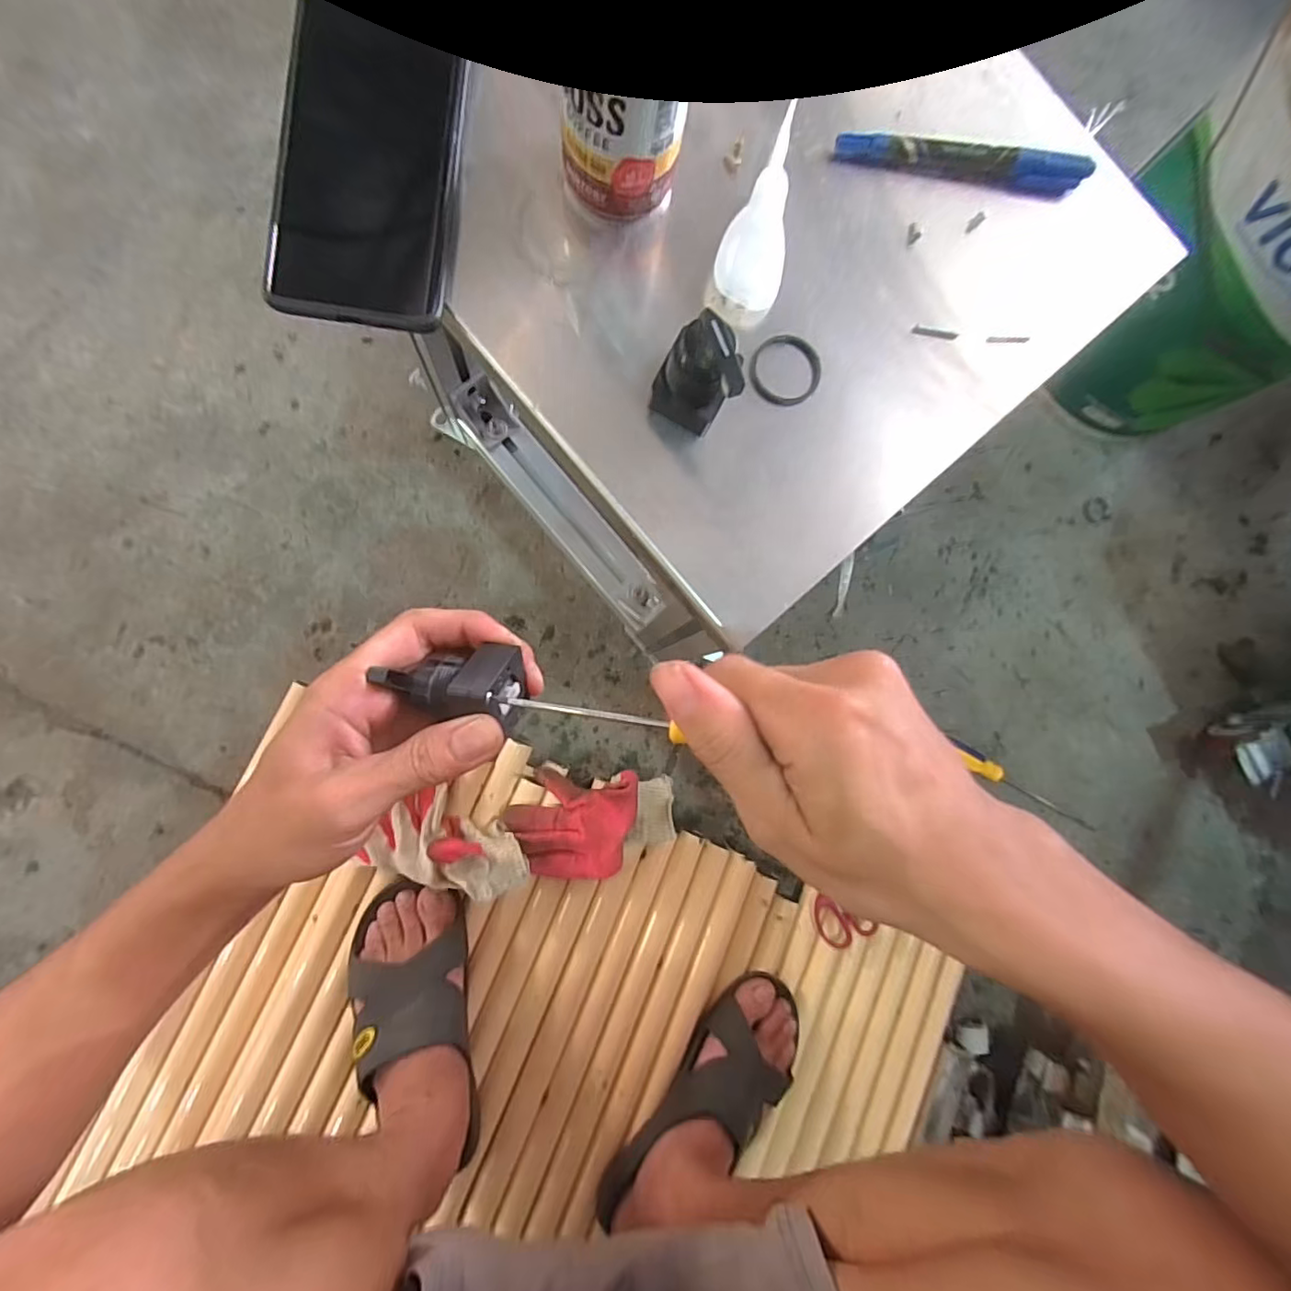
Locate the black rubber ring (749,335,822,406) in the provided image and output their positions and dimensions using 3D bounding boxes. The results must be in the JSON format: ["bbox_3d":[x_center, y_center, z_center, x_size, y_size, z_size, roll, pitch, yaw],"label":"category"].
[{"bbox_3d":[0.068,-0.134,0.282,0.034,0.007,0.034,1,85,-7],"label":"black rubber ring"}]

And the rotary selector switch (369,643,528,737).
[{"bbox_3d":[-0.077,0.013,0.238,0.056,0.031,0.032,15,82,-3],"label":"rotary selector switch"}]

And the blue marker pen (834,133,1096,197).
[{"bbox_3d":[0.165,-0.249,0.297,0.136,0.014,0.014,3,85,-7],"label":"blue marker pen"}]

